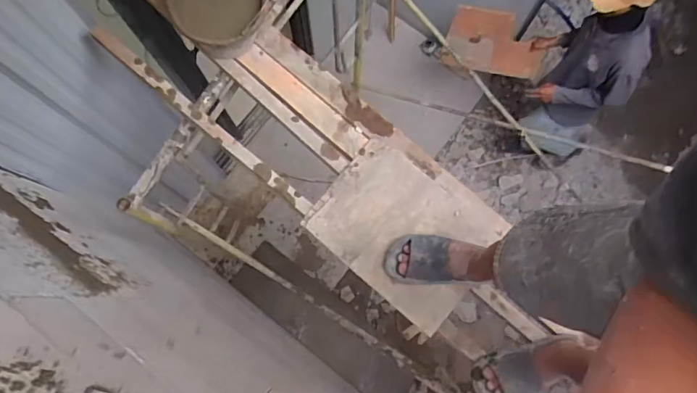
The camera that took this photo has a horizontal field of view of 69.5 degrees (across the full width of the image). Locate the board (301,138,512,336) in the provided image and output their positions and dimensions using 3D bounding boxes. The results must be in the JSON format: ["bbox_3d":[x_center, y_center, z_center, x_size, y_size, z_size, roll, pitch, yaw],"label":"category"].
[{"bbox_3d":[0.154,0.069,1.291,0.425,0.026,0.359,40,76,6],"label":"board"}]

